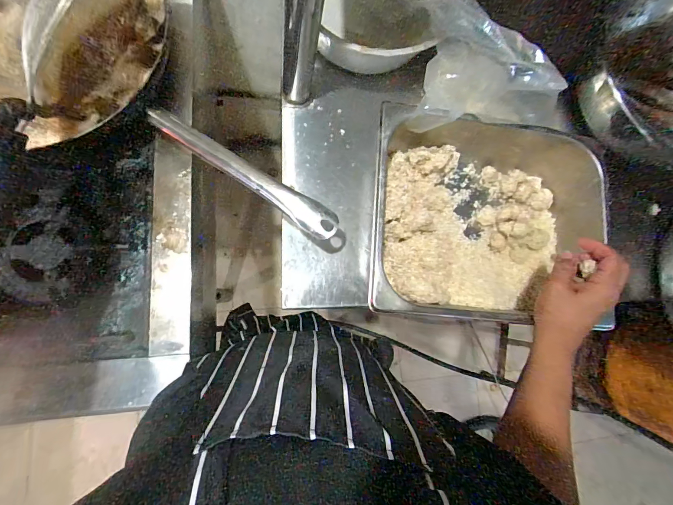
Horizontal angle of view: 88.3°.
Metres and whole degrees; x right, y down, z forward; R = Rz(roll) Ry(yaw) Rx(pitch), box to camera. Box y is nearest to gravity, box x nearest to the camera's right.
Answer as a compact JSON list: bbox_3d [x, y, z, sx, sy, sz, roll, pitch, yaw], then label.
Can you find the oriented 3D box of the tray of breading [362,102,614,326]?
[{"bbox_3d":[0.203,-0.047,0.481,0.321,0.116,0.255,2,85,-7],"label":"tray of breading"}]

